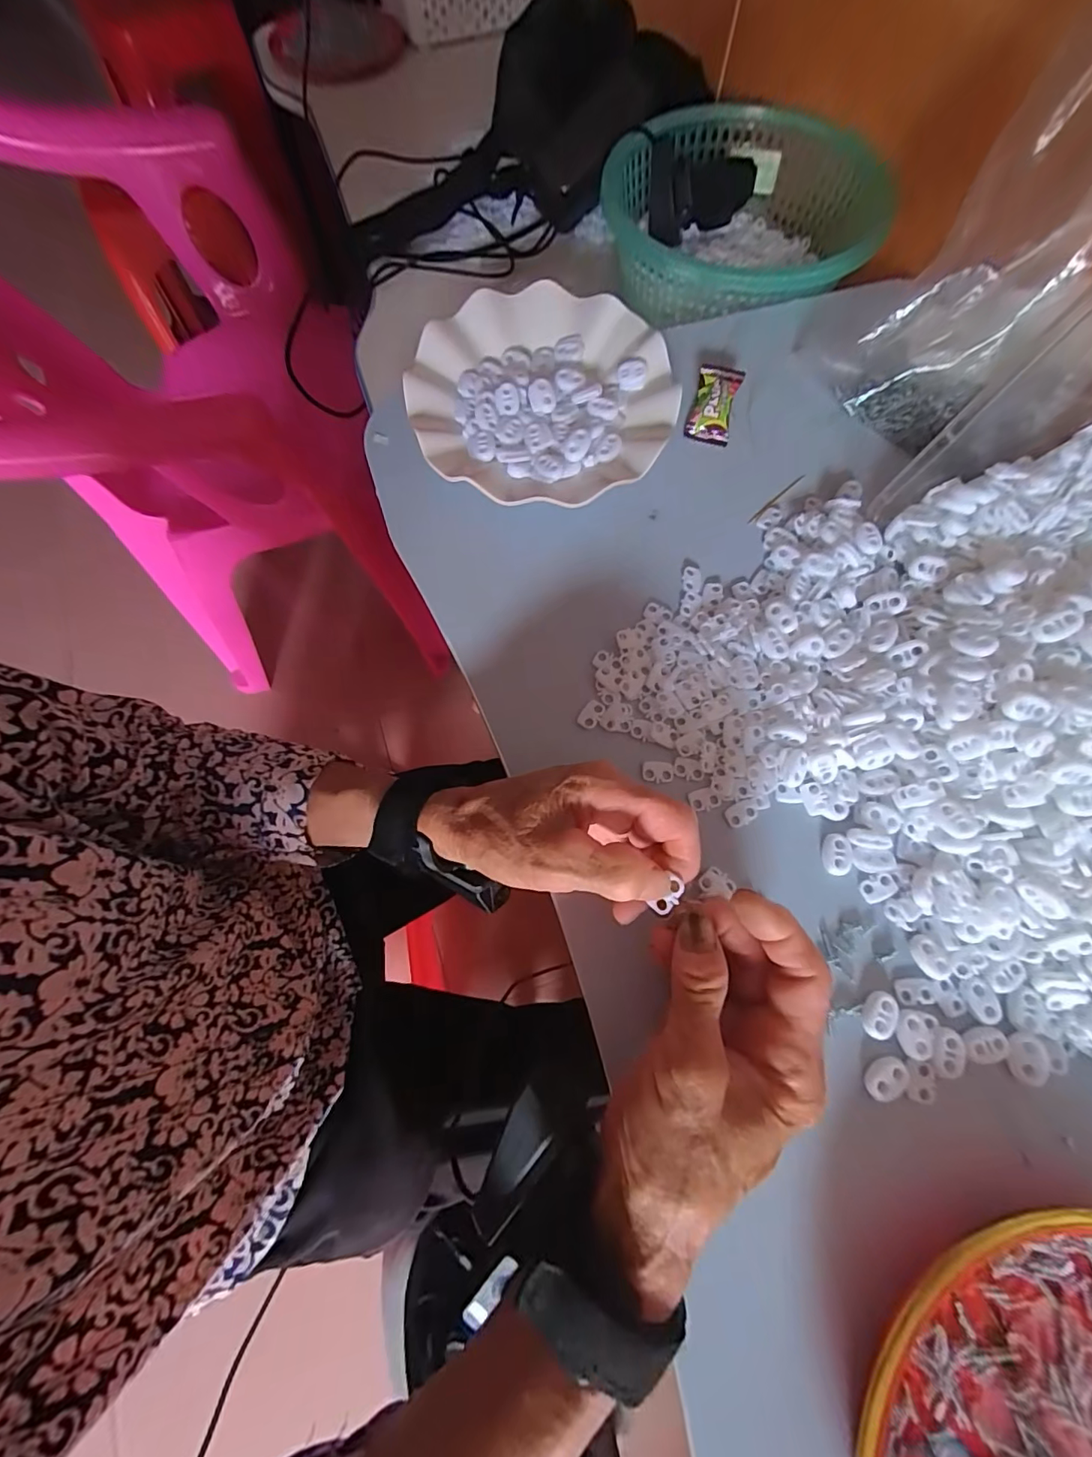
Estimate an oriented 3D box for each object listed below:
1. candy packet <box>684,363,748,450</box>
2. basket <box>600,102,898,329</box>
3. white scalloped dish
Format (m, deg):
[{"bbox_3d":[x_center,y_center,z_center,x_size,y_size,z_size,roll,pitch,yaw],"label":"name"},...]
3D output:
[{"bbox_3d":[0.121,-0.233,0.360,0.031,0.019,0.055,14,73,5],"label":"candy packet"},{"bbox_3d":[0.175,-0.438,0.440,0.210,0.079,0.222,-1,73,2],"label":"basket"},{"bbox_3d":[-0.004,-0.227,0.342,0.178,0.027,0.174,0,72,0],"label":"white scalloped dish"}]

